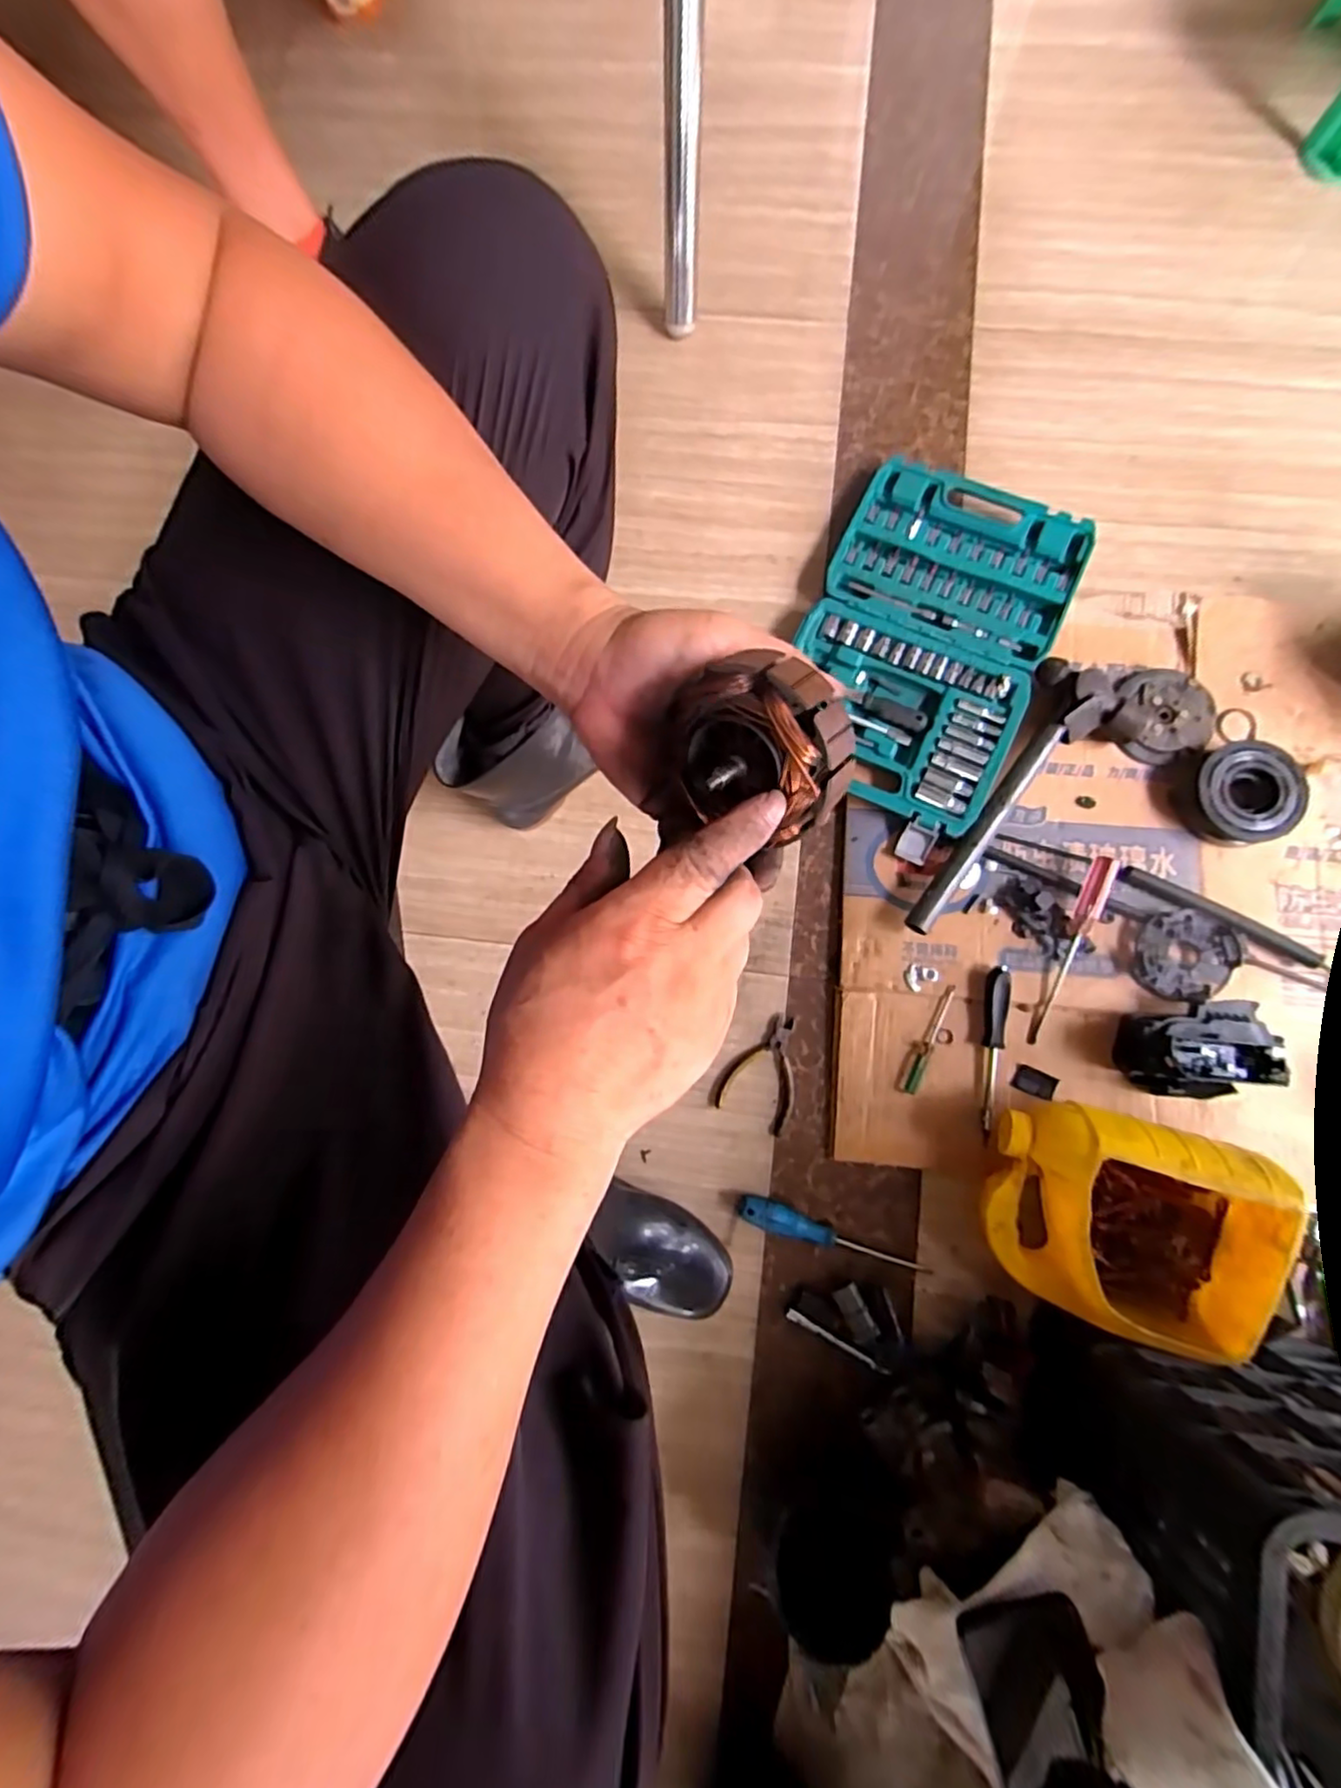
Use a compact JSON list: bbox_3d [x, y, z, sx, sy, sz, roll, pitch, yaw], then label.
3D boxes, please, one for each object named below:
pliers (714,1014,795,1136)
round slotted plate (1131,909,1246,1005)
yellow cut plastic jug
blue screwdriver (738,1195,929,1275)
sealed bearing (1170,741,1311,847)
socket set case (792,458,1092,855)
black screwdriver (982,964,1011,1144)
[{"bbox_3d":[0.104,0.184,0.693,0.076,0.007,0.112,27,81,5],"label":"pliers"},{"bbox_3d":[0.511,0.060,0.664,0.083,0.017,0.096,38,85,7],"label":"round slotted plate"},{"bbox_3d":[0.399,0.289,0.584,0.224,0.113,0.172,15,83,5],"label":"yellow cut plastic jug"},{"bbox_3d":[0.161,0.338,0.652,0.192,0.025,0.025,19,81,4],"label":"blue screwdriver"},{"bbox_3d":[0.582,-0.102,0.685,0.113,0.041,0.103,-9,81,2],"label":"sealed bearing"},{"bbox_3d":[0.271,-0.270,0.729,0.247,0.036,0.414,25,81,5],"label":"socket set case"},{"bbox_3d":[0.320,0.155,0.657,0.018,0.027,0.165,7,80,2],"label":"black screwdriver"}]

